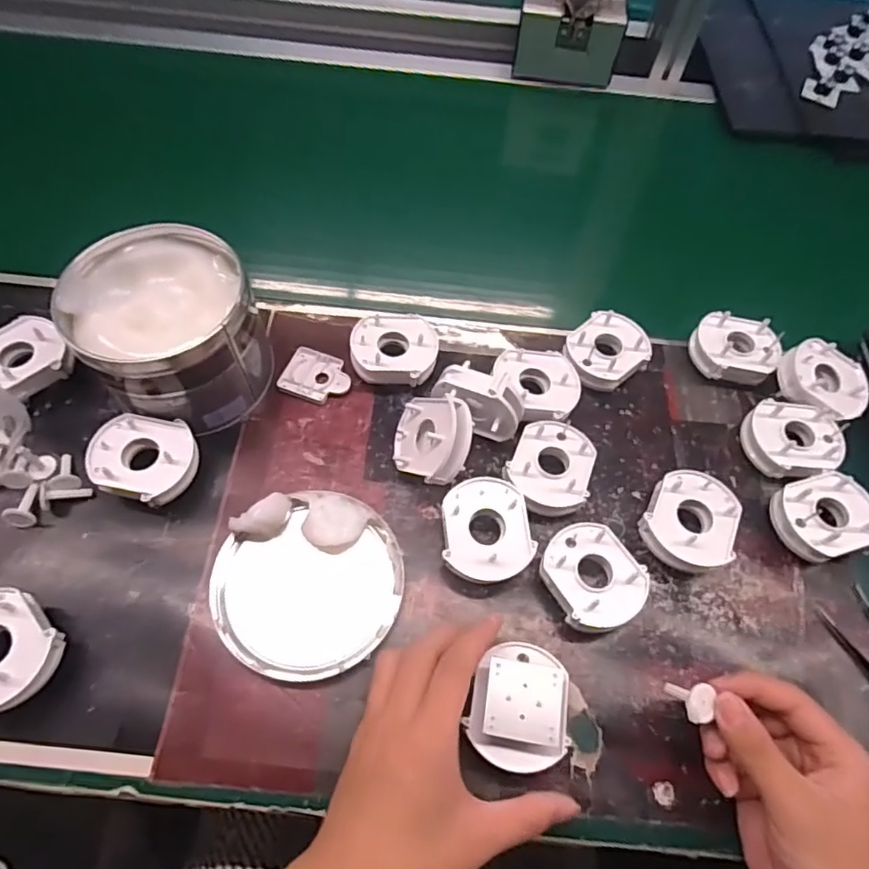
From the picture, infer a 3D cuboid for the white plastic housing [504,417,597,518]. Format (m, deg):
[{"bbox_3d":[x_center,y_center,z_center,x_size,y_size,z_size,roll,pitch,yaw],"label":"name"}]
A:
[{"bbox_3d":[0.087,0.029,0.438,0.061,0.035,0.073,26,63,10],"label":"white plastic housing"}]

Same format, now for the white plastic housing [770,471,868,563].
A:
[{"bbox_3d":[0.292,0.063,0.429,0.072,0.035,0.061,-9,63,-8],"label":"white plastic housing"}]

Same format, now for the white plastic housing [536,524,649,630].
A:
[{"bbox_3d":[0.109,0.101,0.401,0.061,0.031,0.070,-21,65,-14],"label":"white plastic housing"}]

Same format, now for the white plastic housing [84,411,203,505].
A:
[{"bbox_3d":[-0.213,0.020,0.425,0.071,0.036,0.061,16,62,5],"label":"white plastic housing"}]

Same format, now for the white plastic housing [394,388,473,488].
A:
[{"bbox_3d":[-0.001,0.002,0.429,0.024,0.073,0.062,16,86,-40],"label":"white plastic housing"}]

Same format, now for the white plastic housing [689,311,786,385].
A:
[{"bbox_3d":[0.261,-0.073,0.504,0.070,0.035,0.060,7,62,0],"label":"white plastic housing"}]

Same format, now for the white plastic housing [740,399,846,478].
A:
[{"bbox_3d":[0.286,0.008,0.460,0.069,0.035,0.060,9,62,1],"label":"white plastic housing"}]

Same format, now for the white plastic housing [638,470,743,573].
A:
[{"bbox_3d":[0.186,0.066,0.421,0.067,0.037,0.071,26,63,10],"label":"white plastic housing"}]

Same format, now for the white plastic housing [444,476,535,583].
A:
[{"bbox_3d":[0.037,0.072,0.411,0.061,0.037,0.071,2,62,-3],"label":"white plastic housing"}]

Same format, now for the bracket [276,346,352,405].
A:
[{"bbox_3d":[-0.099,-0.049,0.486,0.057,0.008,0.045,19,62,7],"label":"bracket"}]

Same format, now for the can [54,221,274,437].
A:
[{"bbox_3d":[-0.199,-0.077,0.443,0.122,0.094,0.129,2,62,-3],"label":"can"}]

